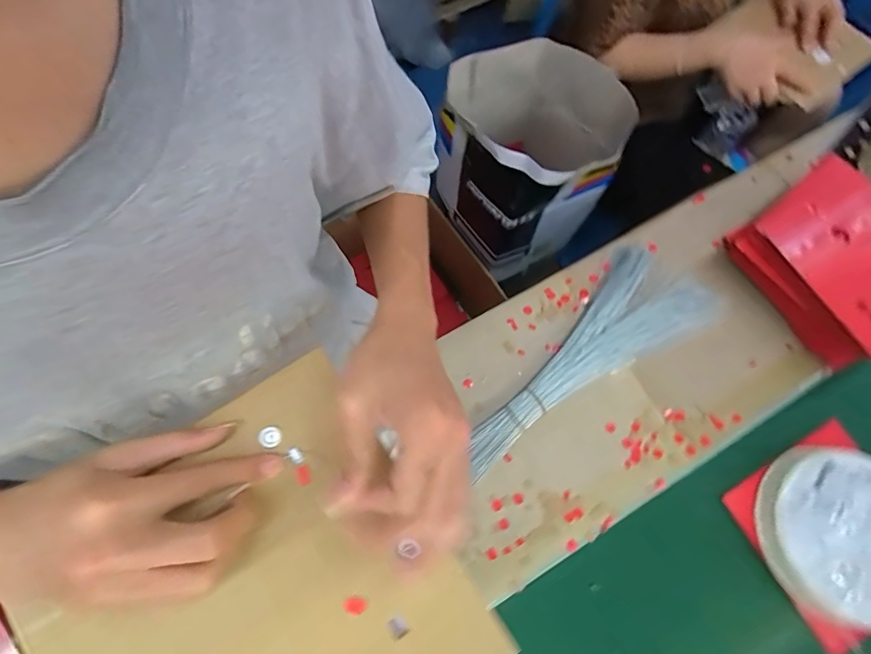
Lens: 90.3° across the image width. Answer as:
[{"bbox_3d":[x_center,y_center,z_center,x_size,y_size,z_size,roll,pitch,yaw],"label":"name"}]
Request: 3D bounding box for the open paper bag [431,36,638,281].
[{"bbox_3d":[0.183,-0.348,0.900,0.283,0.314,0.311,-29,76,-9],"label":"open paper bag"}]

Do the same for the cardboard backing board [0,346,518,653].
[{"bbox_3d":[-0.104,0.162,0.249,0.213,0.008,0.220,-33,80,-13],"label":"cardboard backing board"}]

